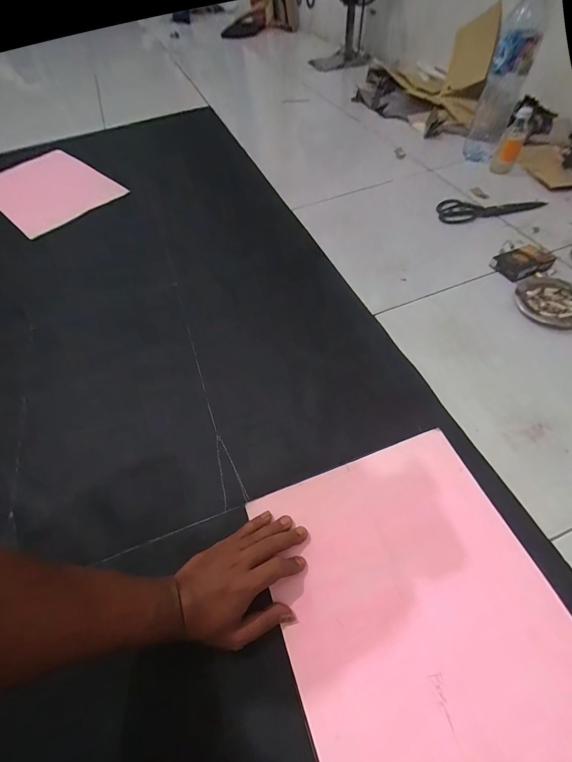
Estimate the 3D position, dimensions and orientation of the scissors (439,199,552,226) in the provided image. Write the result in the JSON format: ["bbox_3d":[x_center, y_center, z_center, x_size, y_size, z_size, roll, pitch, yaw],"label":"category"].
[{"bbox_3d":[0.456,-0.393,0.716,0.225,0.008,0.078,-9,57,-1],"label":"scissors"}]

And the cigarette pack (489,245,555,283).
[{"bbox_3d":[0.448,-0.223,0.601,0.095,0.026,0.064,-20,58,-8],"label":"cigarette pack"}]

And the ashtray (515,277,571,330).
[{"bbox_3d":[0.465,-0.139,0.553,0.112,0.014,0.116,-2,58,4],"label":"ashtray"}]

